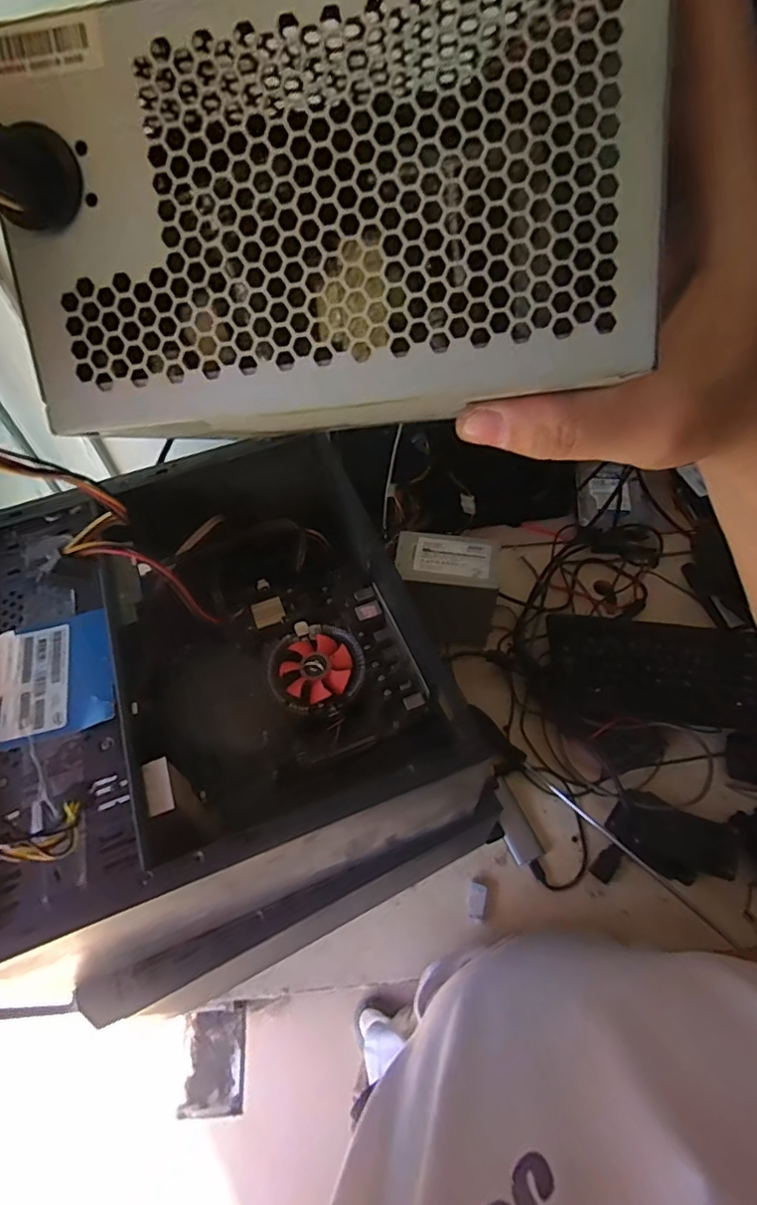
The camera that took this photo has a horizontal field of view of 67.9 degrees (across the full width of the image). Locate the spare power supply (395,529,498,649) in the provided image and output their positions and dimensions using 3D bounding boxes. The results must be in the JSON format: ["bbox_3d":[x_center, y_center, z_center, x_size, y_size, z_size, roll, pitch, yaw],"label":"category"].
[{"bbox_3d":[0.100,-0.021,0.816,0.146,0.140,0.082,5,57,5],"label":"spare power supply"}]

